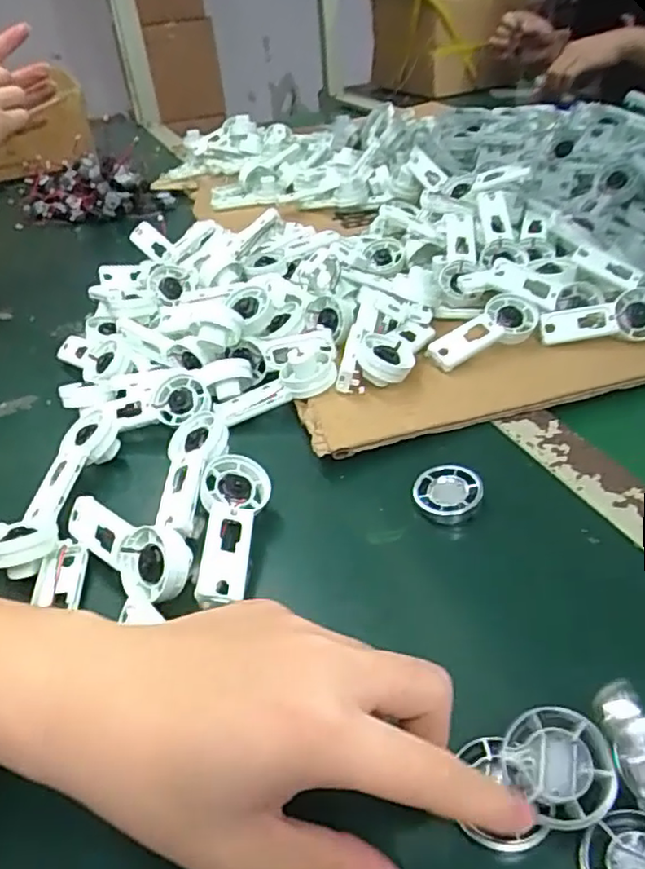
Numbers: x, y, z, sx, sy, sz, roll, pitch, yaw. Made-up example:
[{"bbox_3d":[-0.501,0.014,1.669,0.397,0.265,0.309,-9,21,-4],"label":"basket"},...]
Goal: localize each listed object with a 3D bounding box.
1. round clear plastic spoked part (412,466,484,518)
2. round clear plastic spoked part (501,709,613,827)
[{"bbox_3d":[0.074,0.034,0.376,0.038,0.009,0.038,-11,46,12],"label":"round clear plastic spoked part"},{"bbox_3d":[0.085,0.119,0.230,0.036,0.005,0.038,-16,49,19],"label":"round clear plastic spoked part"}]

